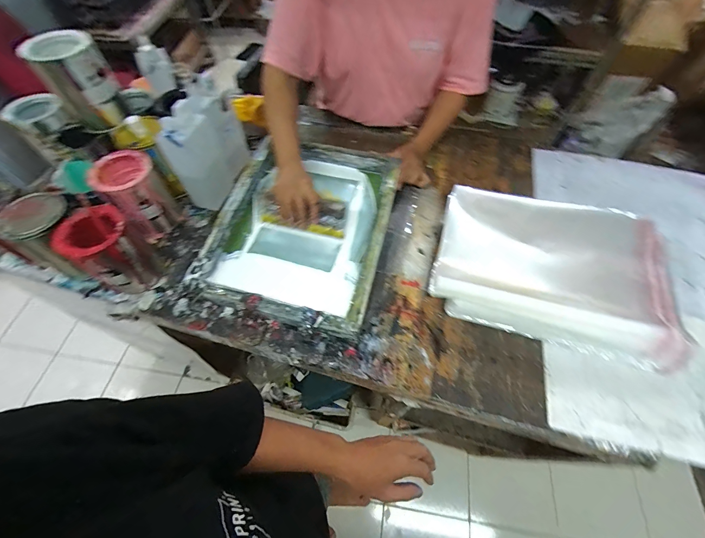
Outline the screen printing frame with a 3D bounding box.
[{"bbox_3d":[-0.102,-0.105,0.674,0.344,0.056,0.442,13,60,8],"label":"screen printing frame"}]

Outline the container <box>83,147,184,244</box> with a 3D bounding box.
[{"bbox_3d":[-0.443,-0.152,0.642,0.104,0.135,0.120,-37,66,-19],"label":"container"}]

